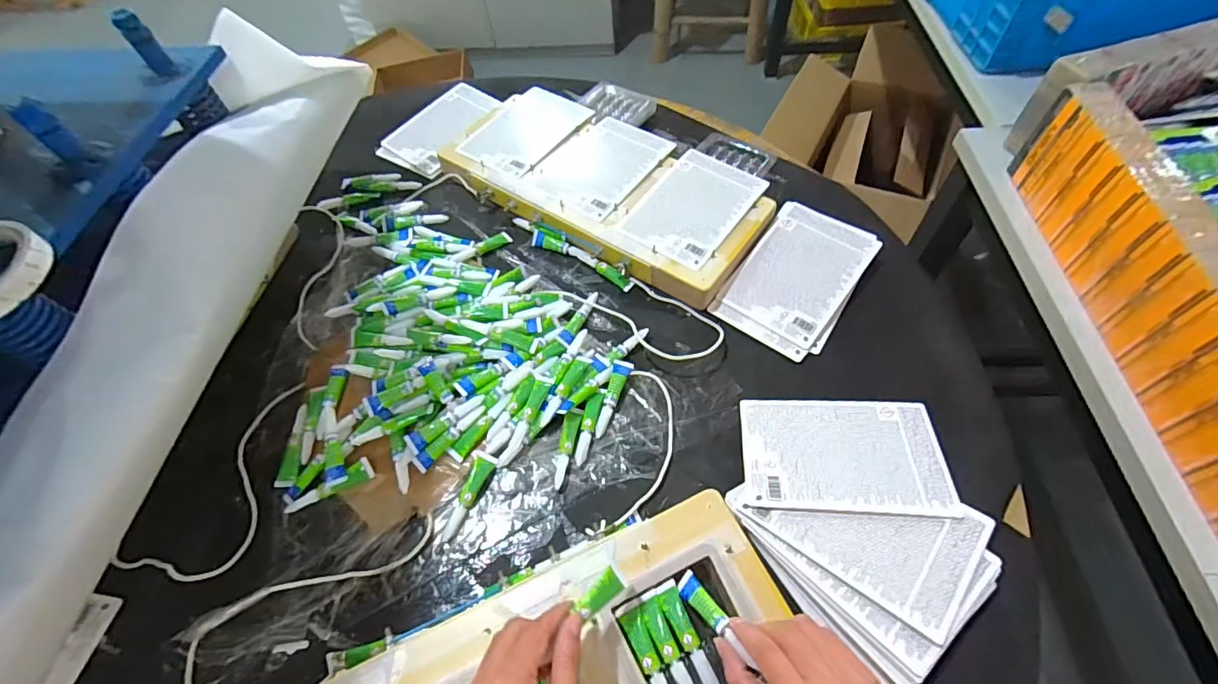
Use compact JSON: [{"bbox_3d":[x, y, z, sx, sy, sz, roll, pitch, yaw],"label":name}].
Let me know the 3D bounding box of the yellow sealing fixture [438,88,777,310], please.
[{"bbox_3d":[-0.009,-0.209,0.679,0.422,0.041,0.209,30,64,22],"label":"yellow sealing fixture"}]

